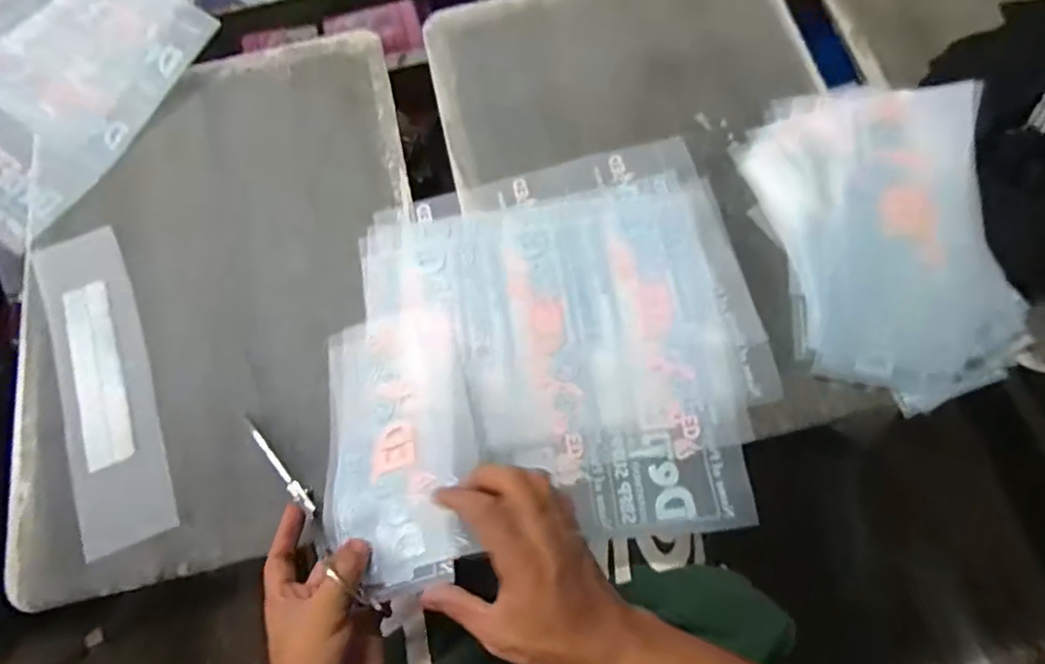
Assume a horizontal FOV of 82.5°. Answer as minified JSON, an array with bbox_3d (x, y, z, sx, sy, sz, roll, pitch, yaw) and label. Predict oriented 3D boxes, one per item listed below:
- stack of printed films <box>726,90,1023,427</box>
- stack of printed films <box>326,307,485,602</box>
[{"bbox_3d":[0.332,-0.101,0.555,0.195,0.057,0.319,-7,70,0],"label":"stack of printed films"},{"bbox_3d":[-0.105,0.089,0.510,0.127,0.035,0.251,-12,52,-2],"label":"stack of printed films"}]

